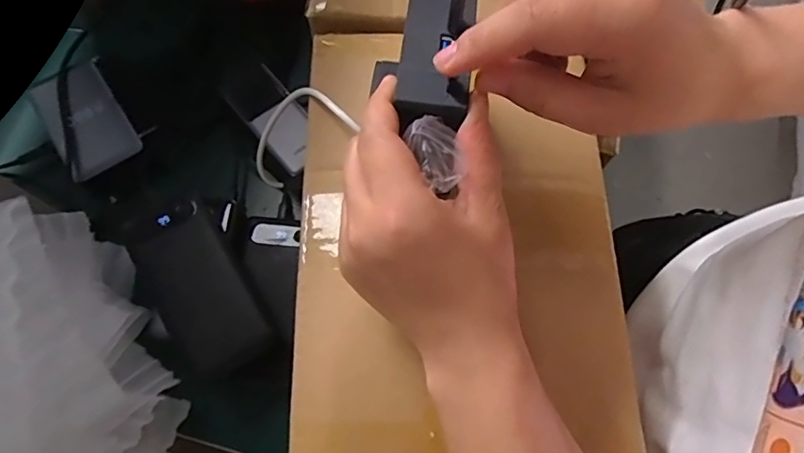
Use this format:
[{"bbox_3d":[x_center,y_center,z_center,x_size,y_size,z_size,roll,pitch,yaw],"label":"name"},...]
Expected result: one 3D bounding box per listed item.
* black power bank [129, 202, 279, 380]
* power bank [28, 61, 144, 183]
[{"bbox_3d":[-0.166,0.053,0.440,0.074,0.026,0.149,-33,76,-9],"label":"black power bank"},{"bbox_3d":[-0.312,-0.106,0.522,0.067,0.020,0.123,-34,77,-9],"label":"power bank"}]

